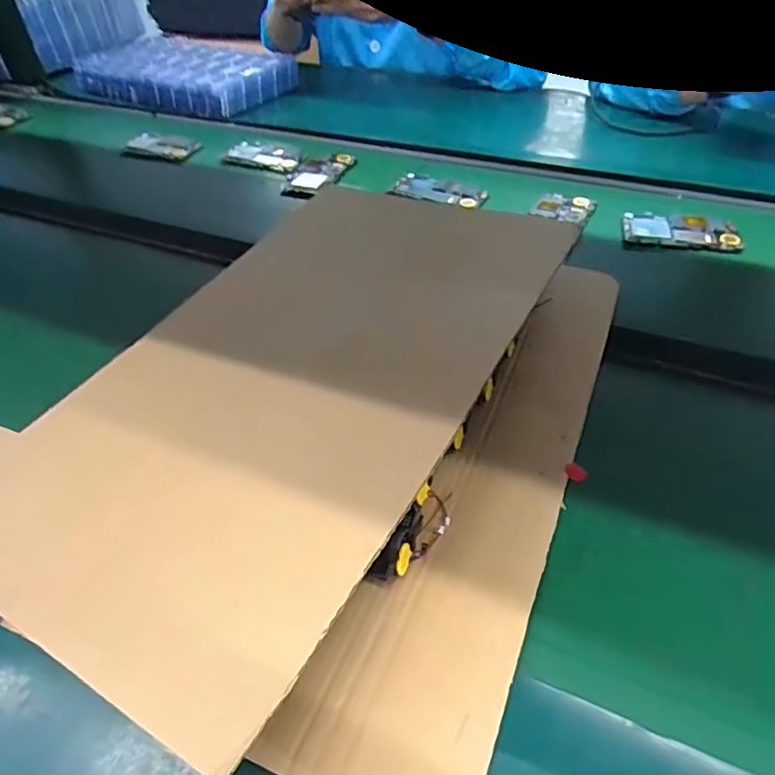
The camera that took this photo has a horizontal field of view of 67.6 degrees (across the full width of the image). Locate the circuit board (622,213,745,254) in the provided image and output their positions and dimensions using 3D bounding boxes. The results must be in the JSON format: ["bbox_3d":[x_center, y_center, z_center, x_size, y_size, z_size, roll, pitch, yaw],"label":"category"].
[{"bbox_3d":[0.335,-0.179,0.659,0.125,0.004,0.063,11,48,12],"label":"circuit board"}]

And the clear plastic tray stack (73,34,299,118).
[{"bbox_3d":[-0.353,-0.540,1.003,0.355,0.064,0.210,16,50,19],"label":"clear plastic tray stack"}]

